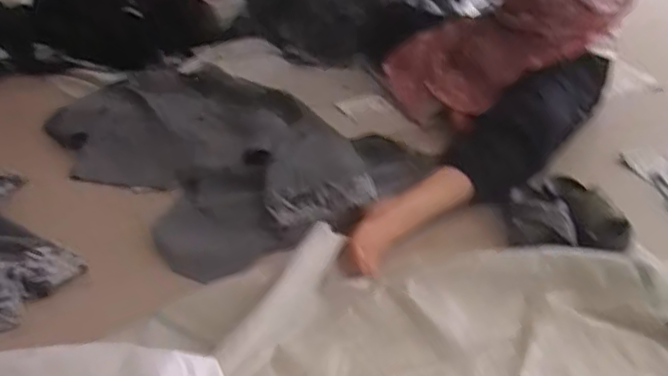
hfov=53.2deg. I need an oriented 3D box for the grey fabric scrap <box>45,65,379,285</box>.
[{"bbox_3d":[-0.274,-0.104,1.372,0.467,0.050,0.788,-19,37,-26],"label":"grey fabric scrap"}]

